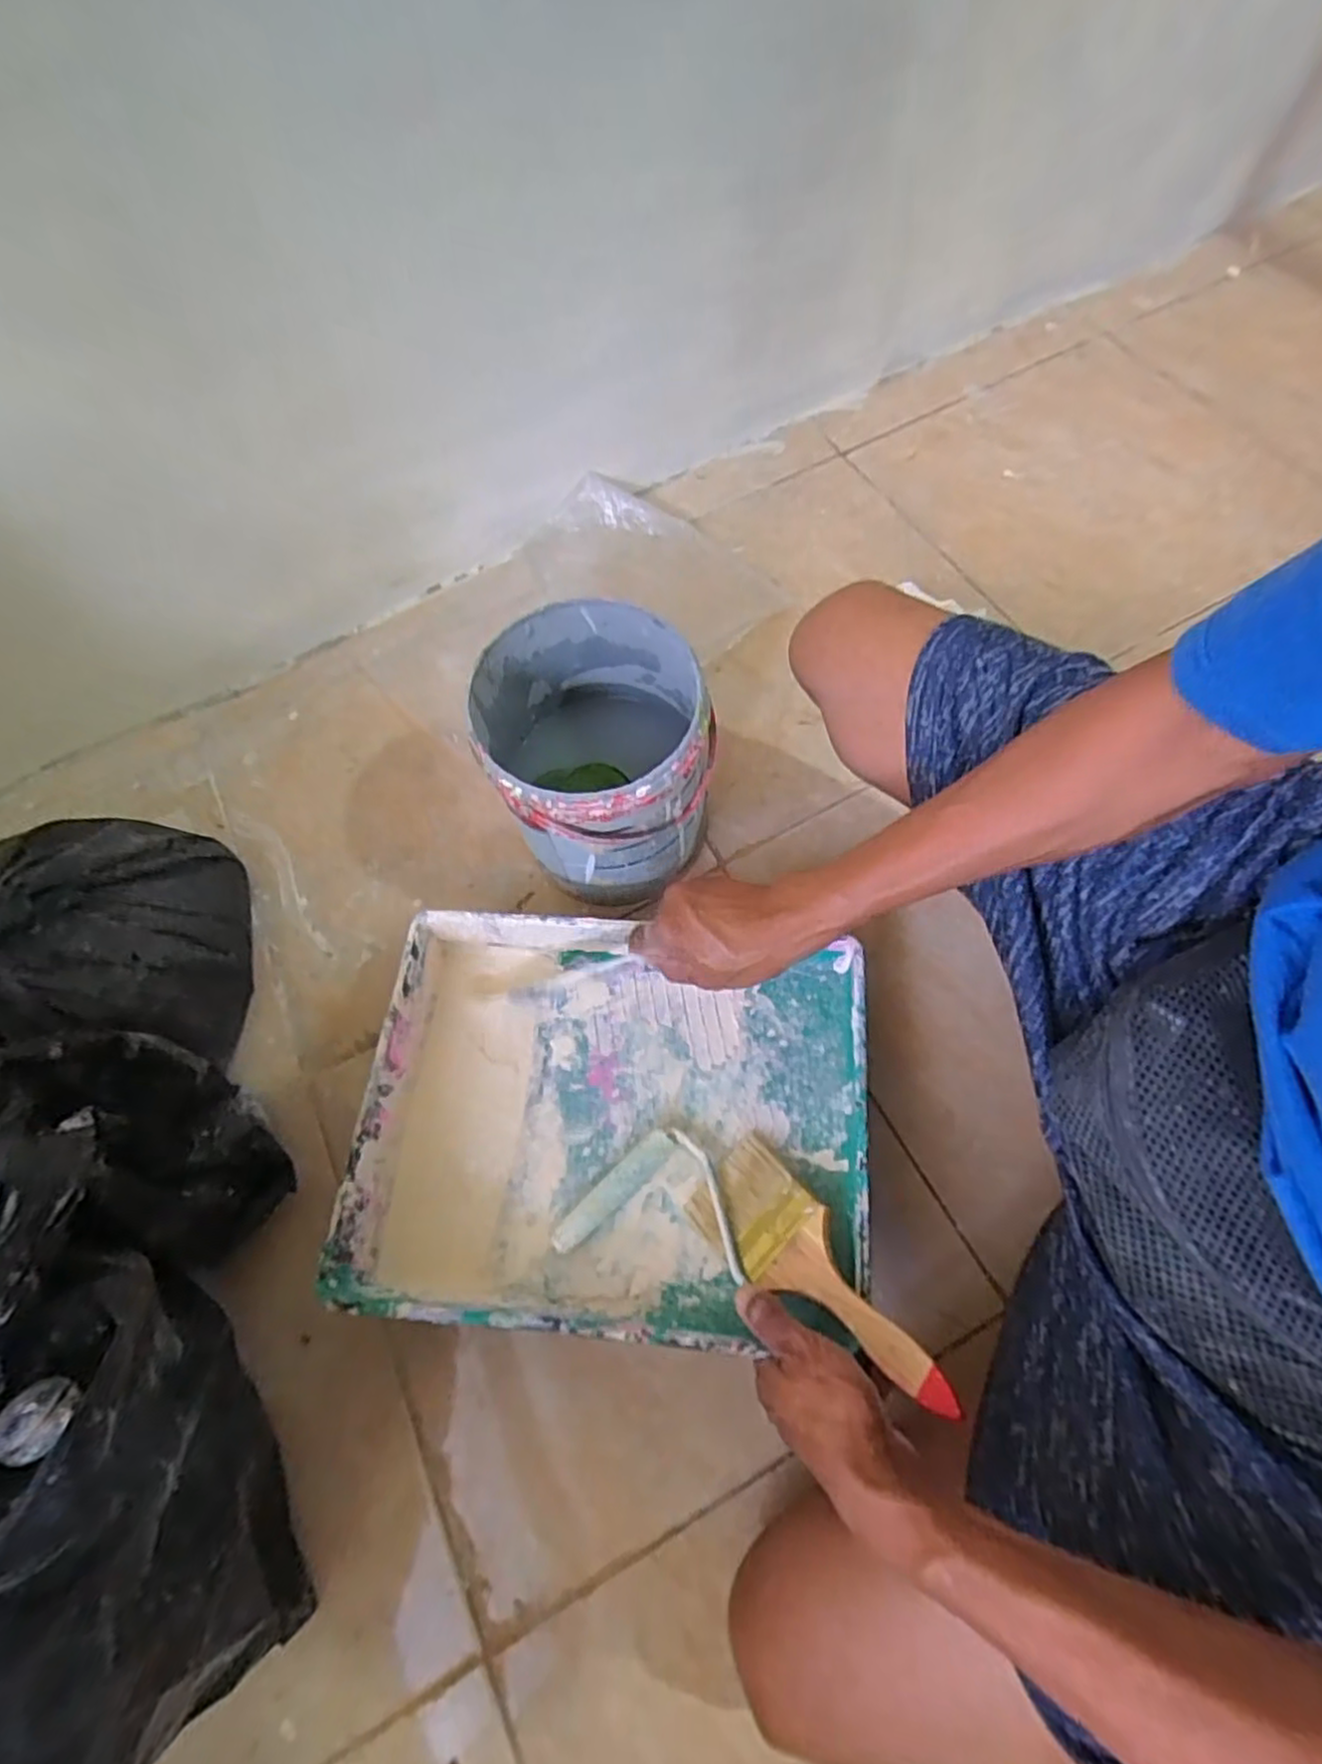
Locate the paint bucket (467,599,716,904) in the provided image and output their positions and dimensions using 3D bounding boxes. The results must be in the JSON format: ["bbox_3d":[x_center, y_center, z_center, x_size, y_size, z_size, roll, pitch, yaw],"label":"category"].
[{"bbox_3d":[-0.049,-0.092,0.576,0.165,0.181,0.174,0,57,0],"label":"paint bucket"}]

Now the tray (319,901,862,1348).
[{"bbox_3d":[-0.036,0.168,0.516,0.336,0.096,0.261,5,57,3],"label":"tray"}]

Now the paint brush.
[{"bbox_3d":[0.088,0.231,0.426,0.066,0.008,0.181,-43,43,-9],"label":"paint brush"}]

